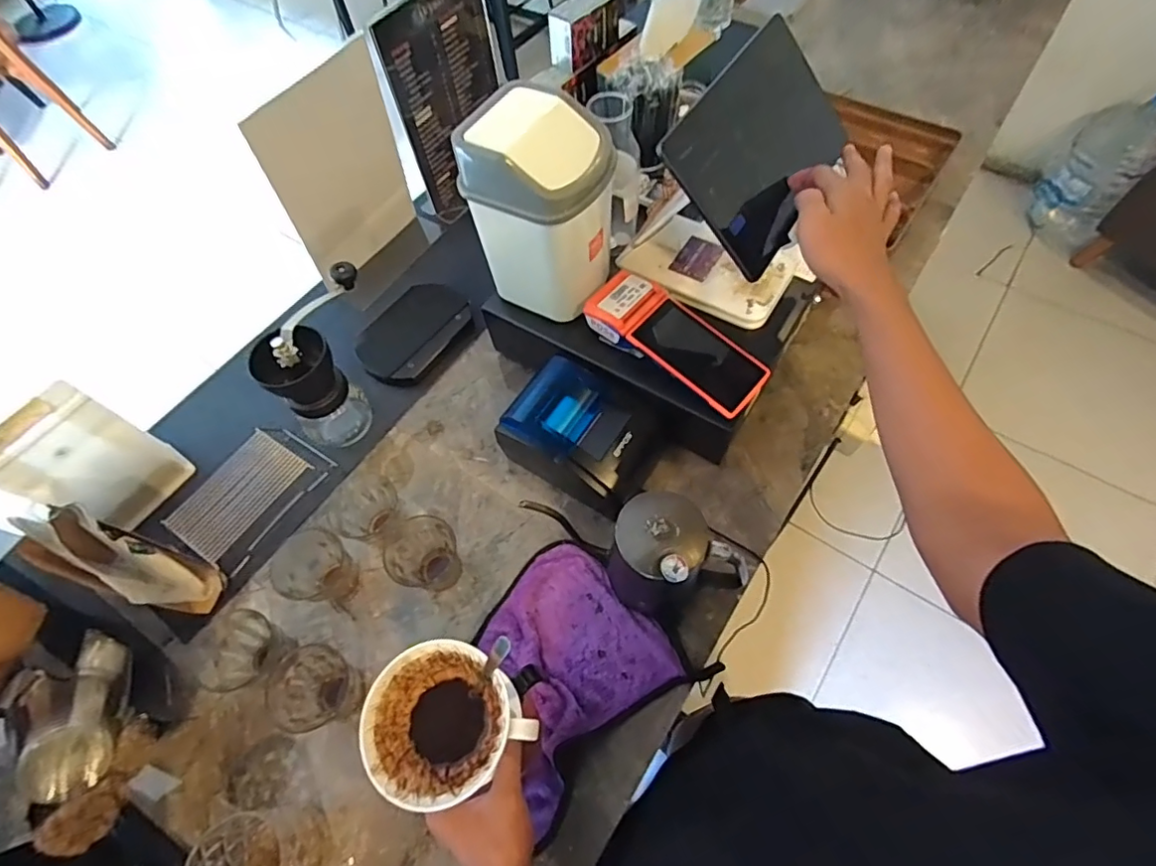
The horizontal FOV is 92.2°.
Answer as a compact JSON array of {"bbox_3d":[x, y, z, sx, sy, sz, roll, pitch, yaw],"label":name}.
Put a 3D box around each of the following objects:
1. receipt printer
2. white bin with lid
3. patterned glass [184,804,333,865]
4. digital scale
[{"bbox_3d":[0.006,0.007,0.686,0.174,0.101,0.140,26,66,17],"label":"receipt printer"},{"bbox_3d":[-0.037,-0.252,0.636,0.135,0.211,0.124,26,66,17],"label":"white bin with lid"},{"bbox_3d":[-0.281,0.385,0.501,0.081,0.095,0.080,-24,62,-9],"label":"patterned glass"},{"bbox_3d":[-0.243,-0.149,0.824,0.121,0.033,0.177,30,67,19],"label":"digital scale"}]

